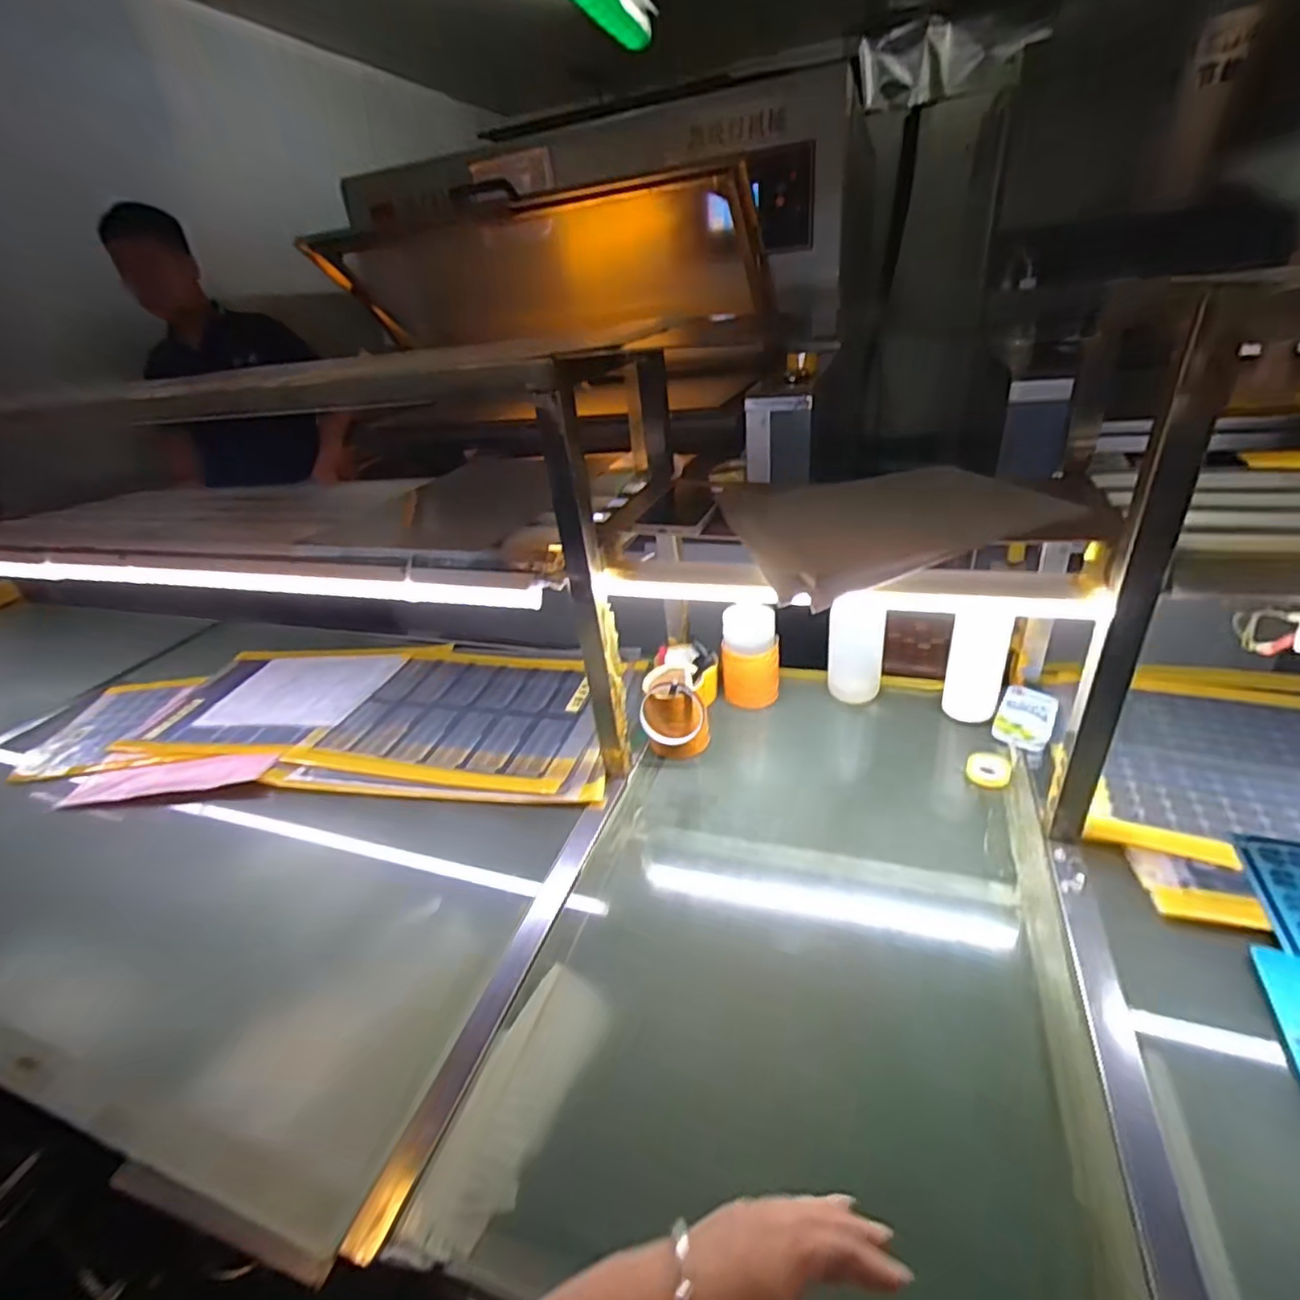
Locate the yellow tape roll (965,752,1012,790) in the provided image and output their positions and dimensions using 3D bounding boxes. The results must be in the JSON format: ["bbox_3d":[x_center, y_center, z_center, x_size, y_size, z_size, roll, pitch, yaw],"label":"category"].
[{"bbox_3d":[0.405,0.144,0.739,0.046,0.014,0.049,-4,34,3],"label":"yellow tape roll"}]

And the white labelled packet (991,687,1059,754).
[{"bbox_3d":[0.491,0.086,0.808,0.062,0.023,0.109,15,37,33],"label":"white labelled packet"}]

